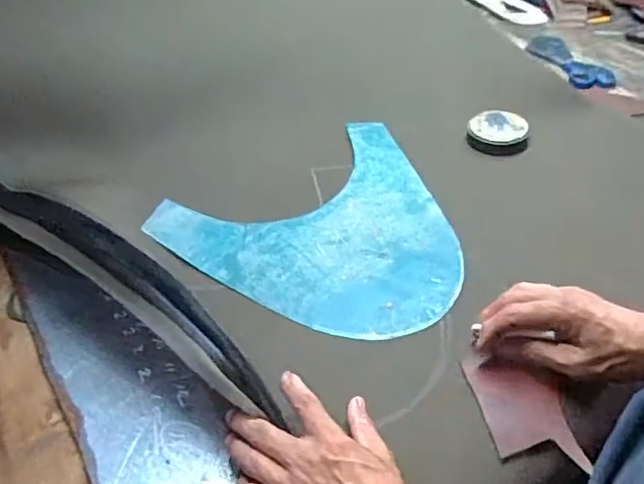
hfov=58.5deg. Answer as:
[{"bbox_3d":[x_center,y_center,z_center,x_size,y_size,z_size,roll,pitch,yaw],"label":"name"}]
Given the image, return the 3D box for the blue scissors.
[{"bbox_3d":[0.413,-0.309,0.968,0.080,0.009,0.205,-16,47,-13],"label":"blue scissors"}]

